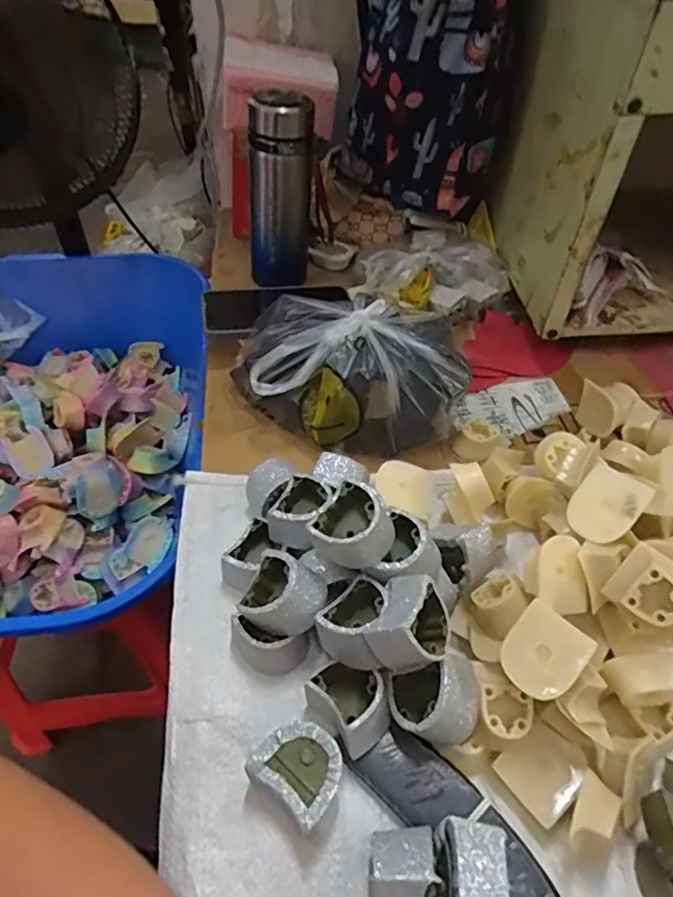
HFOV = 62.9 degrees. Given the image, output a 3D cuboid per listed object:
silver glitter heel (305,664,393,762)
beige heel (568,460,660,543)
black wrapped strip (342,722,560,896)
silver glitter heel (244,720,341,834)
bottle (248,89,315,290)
[{"bbox_3d":[0.009,0.160,0.345,0.037,0.039,0.051,-32,56,-26],"label":"silver glitter heel"},{"bbox_3d":[0.188,0.043,0.376,0.041,0.031,0.050,36,97,43],"label":"beige heel"},{"bbox_3d":[0.073,0.219,0.312,0.043,0.007,0.139,-36,58,-28],"label":"black wrapped strip"},{"bbox_3d":[-0.021,0.189,0.324,0.048,0.032,0.044,31,55,24],"label":"silver glitter heel"},{"bbox_3d":[-0.063,-0.287,0.625,0.074,0.201,0.065,-6,49,-6],"label":"bottle"}]

